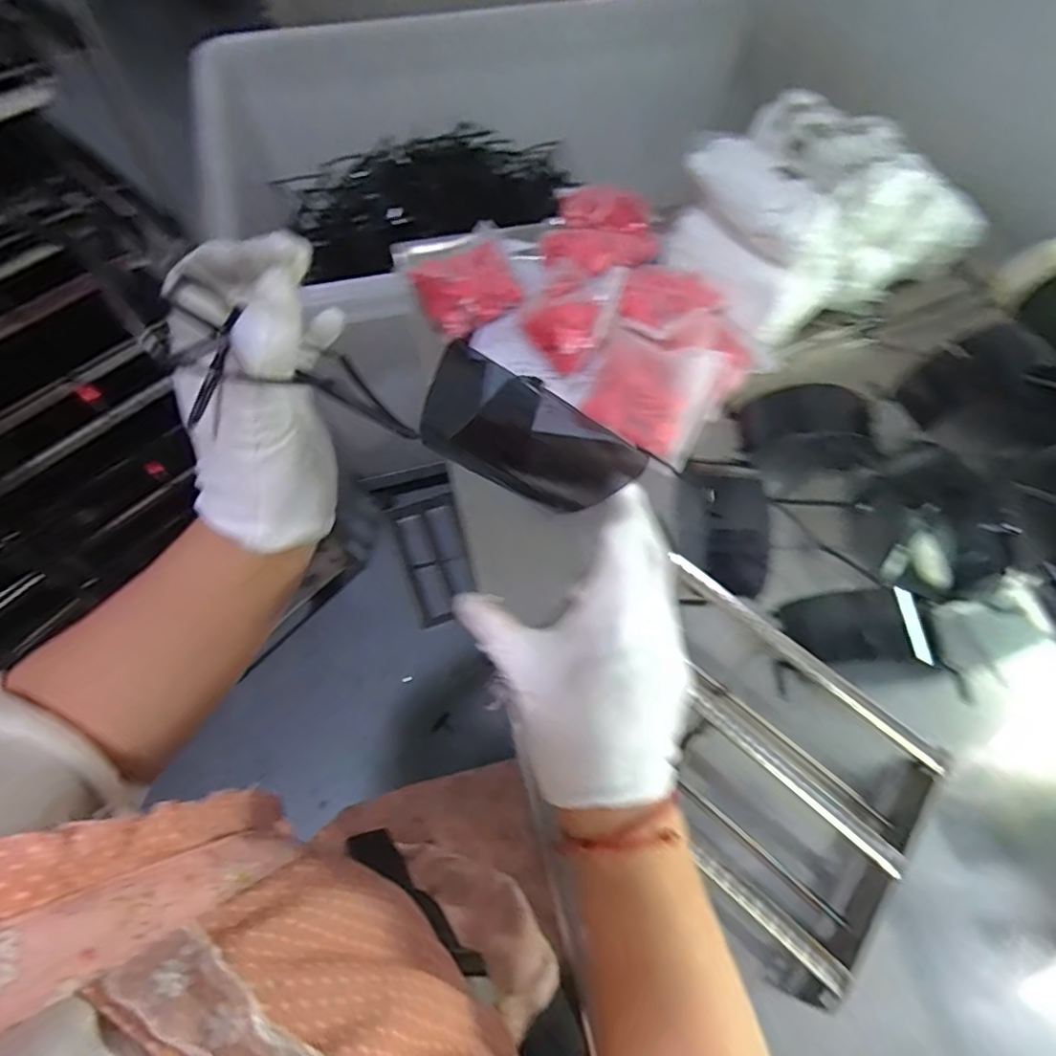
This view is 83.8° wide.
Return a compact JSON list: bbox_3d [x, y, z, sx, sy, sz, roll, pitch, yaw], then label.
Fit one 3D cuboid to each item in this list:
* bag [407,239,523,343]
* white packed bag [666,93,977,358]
[{"bbox_3d":[-0.073,-0.293,0.719,0.115,0.035,0.119,-22,65,-14],"label":"bag"},{"bbox_3d":[0.360,-0.395,0.713,0.351,0.142,0.231,-24,66,-15],"label":"white packed bag"}]

